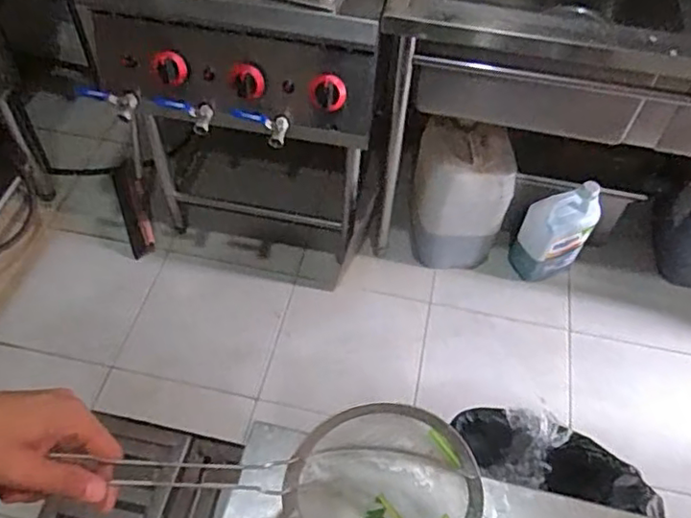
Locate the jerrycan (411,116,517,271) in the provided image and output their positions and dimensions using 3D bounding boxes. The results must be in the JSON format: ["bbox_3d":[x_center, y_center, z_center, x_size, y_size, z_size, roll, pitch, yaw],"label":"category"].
[{"bbox_3d":[0.320,-0.176,1.747,0.259,0.445,0.193,7,53,3],"label":"jerrycan"}]

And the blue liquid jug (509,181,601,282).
[{"bbox_3d":[0.589,-0.065,1.731,0.180,0.318,0.132,-29,59,-22],"label":"blue liquid jug"}]

